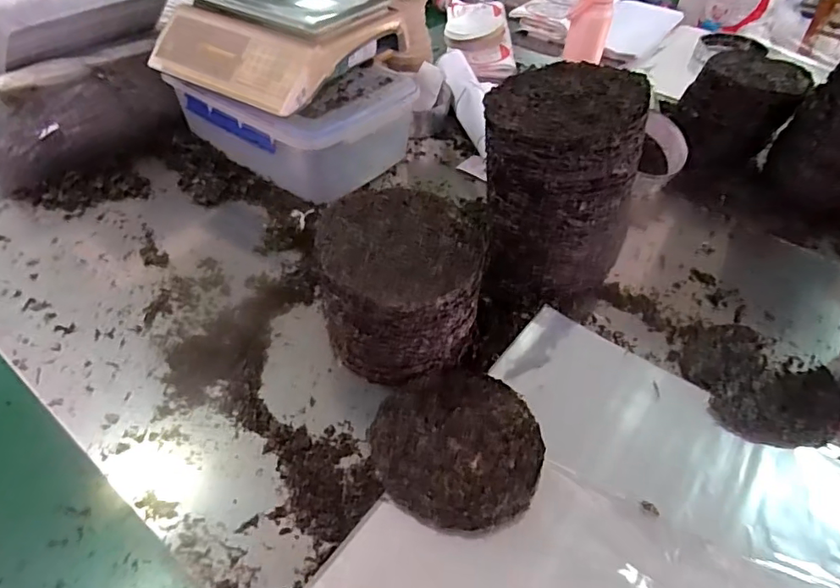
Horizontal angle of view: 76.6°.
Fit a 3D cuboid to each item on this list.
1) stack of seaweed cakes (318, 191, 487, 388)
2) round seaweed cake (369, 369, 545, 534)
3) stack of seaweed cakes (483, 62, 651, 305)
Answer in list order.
[{"bbox_3d":[-0.024,-0.010,0.705,0.198,0.156,0.202,-4,47,-9],"label":"stack of seaweed cakes"},{"bbox_3d":[0.044,0.173,0.624,0.191,0.020,0.188,3,46,-3],"label":"round seaweed cake"},{"bbox_3d":[0.195,-0.157,0.779,0.219,0.283,0.204,6,46,0],"label":"stack of seaweed cakes"}]

